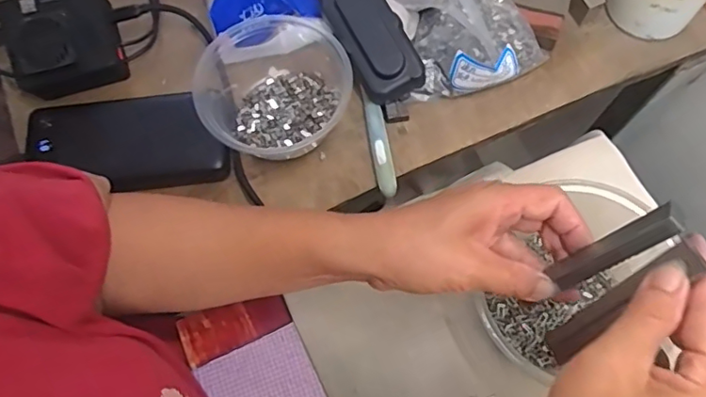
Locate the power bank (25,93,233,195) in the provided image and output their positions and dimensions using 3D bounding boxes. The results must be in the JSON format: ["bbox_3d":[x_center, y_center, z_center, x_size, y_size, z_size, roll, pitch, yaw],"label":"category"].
[{"bbox_3d":[-0.175,-0.041,0.433,0.149,0.024,0.078,-8,70,-1],"label":"power bank"}]

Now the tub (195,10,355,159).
[{"bbox_3d":[-0.062,-0.089,0.433,0.114,0.049,0.119,-1,70,2],"label":"tub"}]

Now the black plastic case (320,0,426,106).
[{"bbox_3d":[0.014,-0.130,0.444,0.047,0.026,0.105,-28,85,-8],"label":"black plastic case"}]

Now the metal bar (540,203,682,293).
[{"bbox_3d":[0.137,0.025,0.289,0.009,0.071,0.017,22,46,-26],"label":"metal bar"}]

